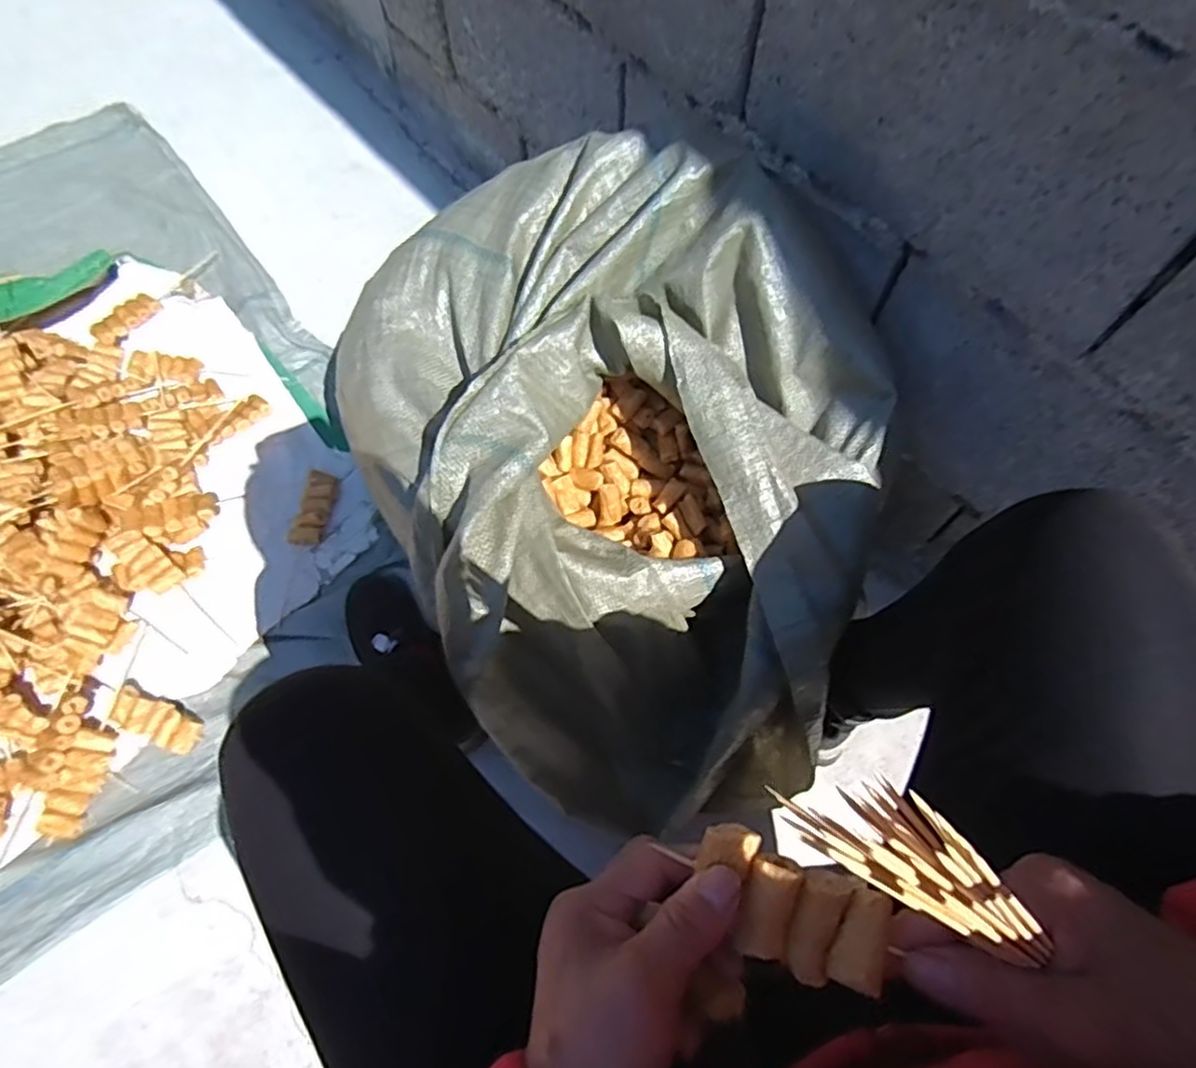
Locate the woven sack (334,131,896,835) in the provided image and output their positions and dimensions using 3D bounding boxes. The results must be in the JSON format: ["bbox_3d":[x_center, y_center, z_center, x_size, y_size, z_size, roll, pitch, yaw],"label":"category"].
[{"bbox_3d":[0.020,-0.085,0.689,0.455,0.356,0.587,-25,67,-14],"label":"woven sack"}]

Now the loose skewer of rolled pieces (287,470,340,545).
[{"bbox_3d":[-0.374,-0.034,0.891,0.046,0.019,0.102,9,64,2],"label":"loose skewer of rolled pieces"}]

